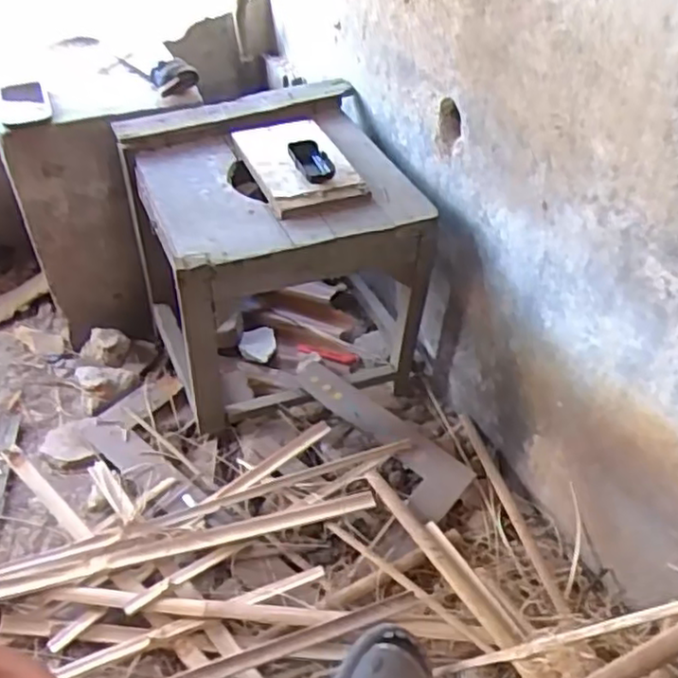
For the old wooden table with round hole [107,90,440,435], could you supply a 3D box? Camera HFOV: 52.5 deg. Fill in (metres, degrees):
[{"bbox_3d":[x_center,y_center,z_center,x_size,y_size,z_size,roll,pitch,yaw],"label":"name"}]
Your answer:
[{"bbox_3d":[-0.124,-0.154,1.304,0.464,0.437,0.471,-14,44,-13],"label":"old wooden table with round hole"}]

